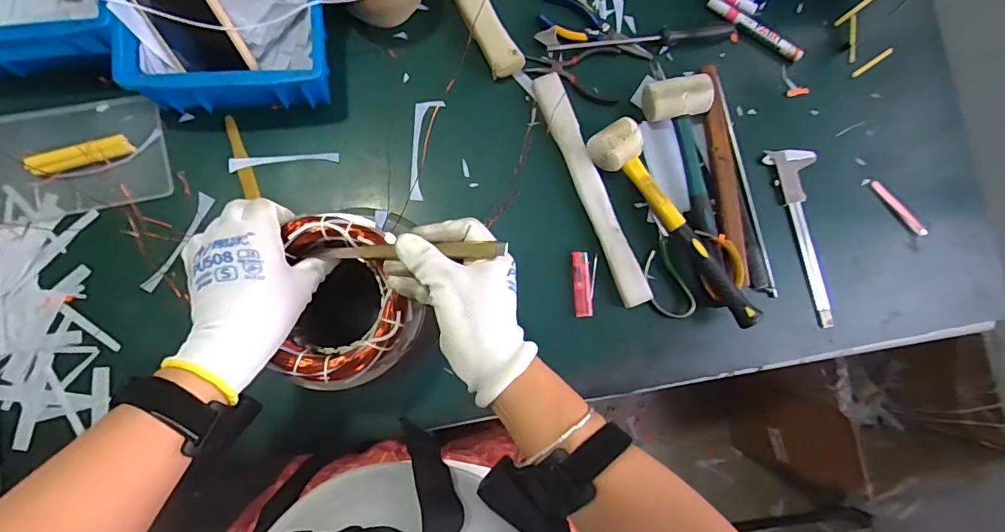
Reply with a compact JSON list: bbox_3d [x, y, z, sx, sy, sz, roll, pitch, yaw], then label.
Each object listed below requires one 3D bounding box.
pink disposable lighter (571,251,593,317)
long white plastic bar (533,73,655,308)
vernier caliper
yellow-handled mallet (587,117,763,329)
[{"bbox_3d":[0.097,0.022,0.595,0.021,0.010,0.076,-4,84,-7],"label":"pink disposable lighter"},{"bbox_3d":[0.106,-0.093,0.599,0.033,0.025,0.295,-22,86,-8],"label":"long white plastic bar"},{"bbox_3d":[0.397,-0.043,0.633,0.060,0.012,0.228,-16,85,-8],"label":"vernier caliper"},{"bbox_3d":[0.206,-0.051,0.592,0.056,0.053,0.279,-37,89,-9],"label":"yellow-handled mallet"}]

